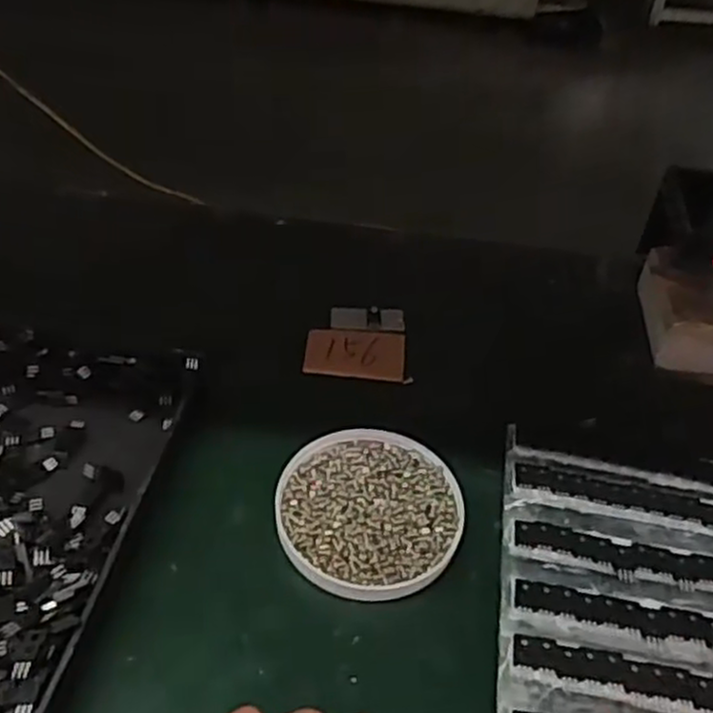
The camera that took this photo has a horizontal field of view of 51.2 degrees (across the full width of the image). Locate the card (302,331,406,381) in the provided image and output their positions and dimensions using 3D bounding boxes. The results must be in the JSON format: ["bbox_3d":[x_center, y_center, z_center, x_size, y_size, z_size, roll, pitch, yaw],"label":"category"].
[{"bbox_3d":[0.000,-0.004,0.497,0.066,0.004,0.043,6,43,1],"label":"card"}]

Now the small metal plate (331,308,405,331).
[{"bbox_3d":[0.008,-0.027,0.525,0.052,0.004,0.022,3,47,7],"label":"small metal plate"}]

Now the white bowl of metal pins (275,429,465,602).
[{"bbox_3d":[0.007,0.081,0.402,0.095,0.014,0.097,3,43,-2],"label":"white bowl of metal pins"}]

